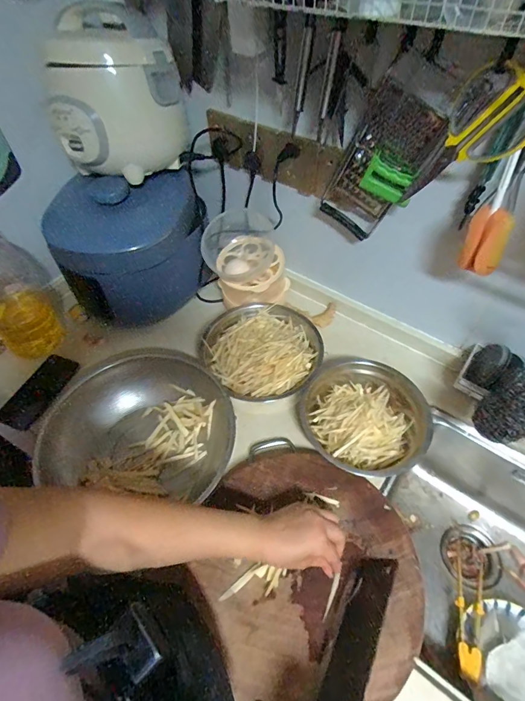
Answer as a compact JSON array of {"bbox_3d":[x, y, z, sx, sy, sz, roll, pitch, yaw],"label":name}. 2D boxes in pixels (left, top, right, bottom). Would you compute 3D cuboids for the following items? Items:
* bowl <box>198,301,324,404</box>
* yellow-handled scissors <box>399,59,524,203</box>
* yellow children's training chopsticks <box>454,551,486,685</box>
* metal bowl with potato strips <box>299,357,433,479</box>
[{"bbox_3d":[0.002,-0.004,0.715,0.217,0.075,0.224,0,54,1],"label":"bowl"},{"bbox_3d":[0.250,-0.260,0.468,0.094,0.188,0.022,44,61,-6],"label":"yellow-handled scissors"},{"bbox_3d":[0.367,0.463,0.649,0.051,0.034,0.195,20,42,15],"label":"yellow children's training chopsticks"},{"bbox_3d":[0.183,0.111,0.642,0.203,0.077,0.202,0,54,1],"label":"metal bowl with potato strips"}]

